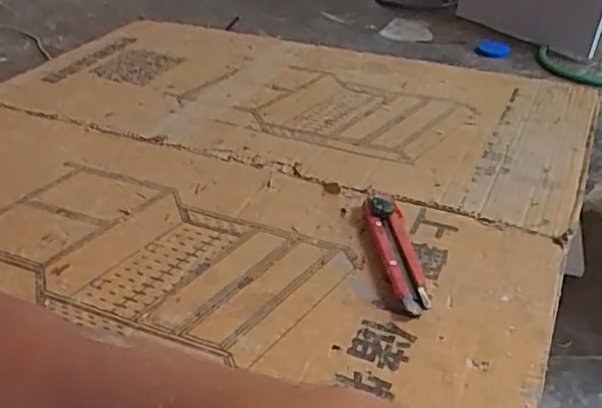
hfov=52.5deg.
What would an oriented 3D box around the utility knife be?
[{"bbox_3d":[0.077,0.034,0.489,0.029,0.021,0.131,-6,36,-5],"label":"utility knife"}]

